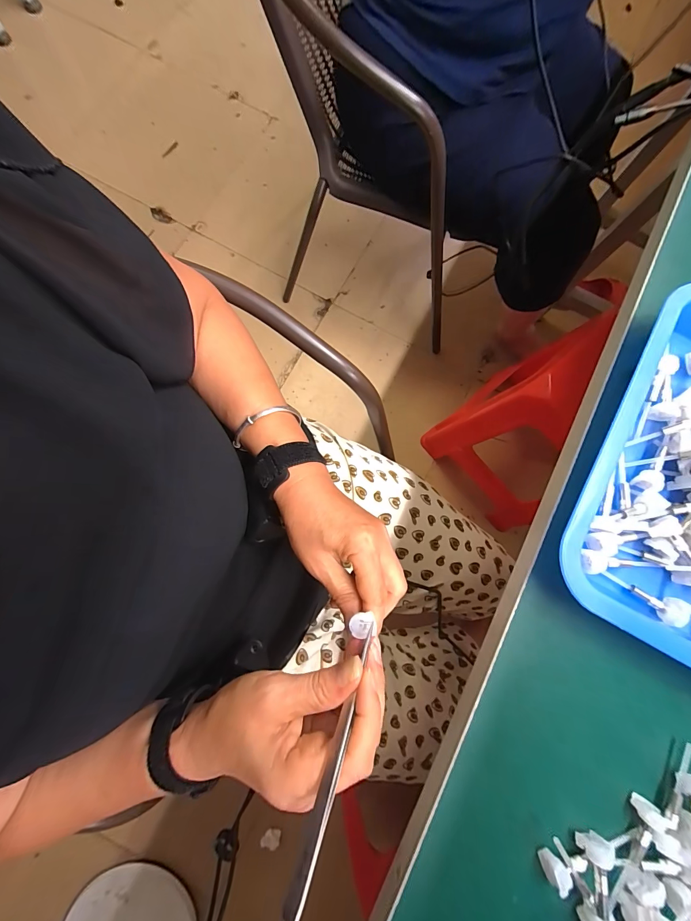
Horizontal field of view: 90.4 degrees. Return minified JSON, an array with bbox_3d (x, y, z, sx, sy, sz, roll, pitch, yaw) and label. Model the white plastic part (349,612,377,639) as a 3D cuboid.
[{"bbox_3d":[0.012,0.118,0.242,0.018,0.004,0.016,-18,78,-3],"label":"white plastic part"}]

